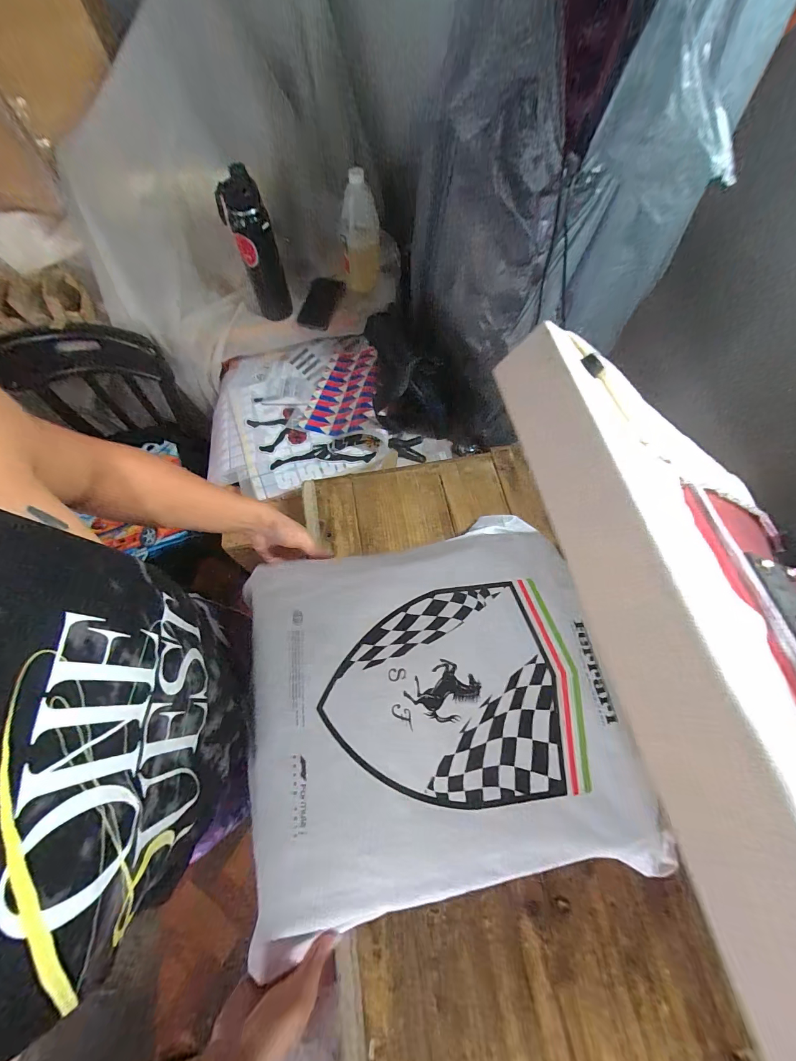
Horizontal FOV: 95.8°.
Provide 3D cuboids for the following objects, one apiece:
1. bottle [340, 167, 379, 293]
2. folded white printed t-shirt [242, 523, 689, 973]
[{"bbox_3d":[-0.093,-0.712,0.867,0.091,0.231,0.079,-5,68,-5],"label":"bottle"},{"bbox_3d":[0.044,0.213,0.473,0.459,0.023,0.419,-10,68,-7],"label":"folded white printed t-shirt"}]

